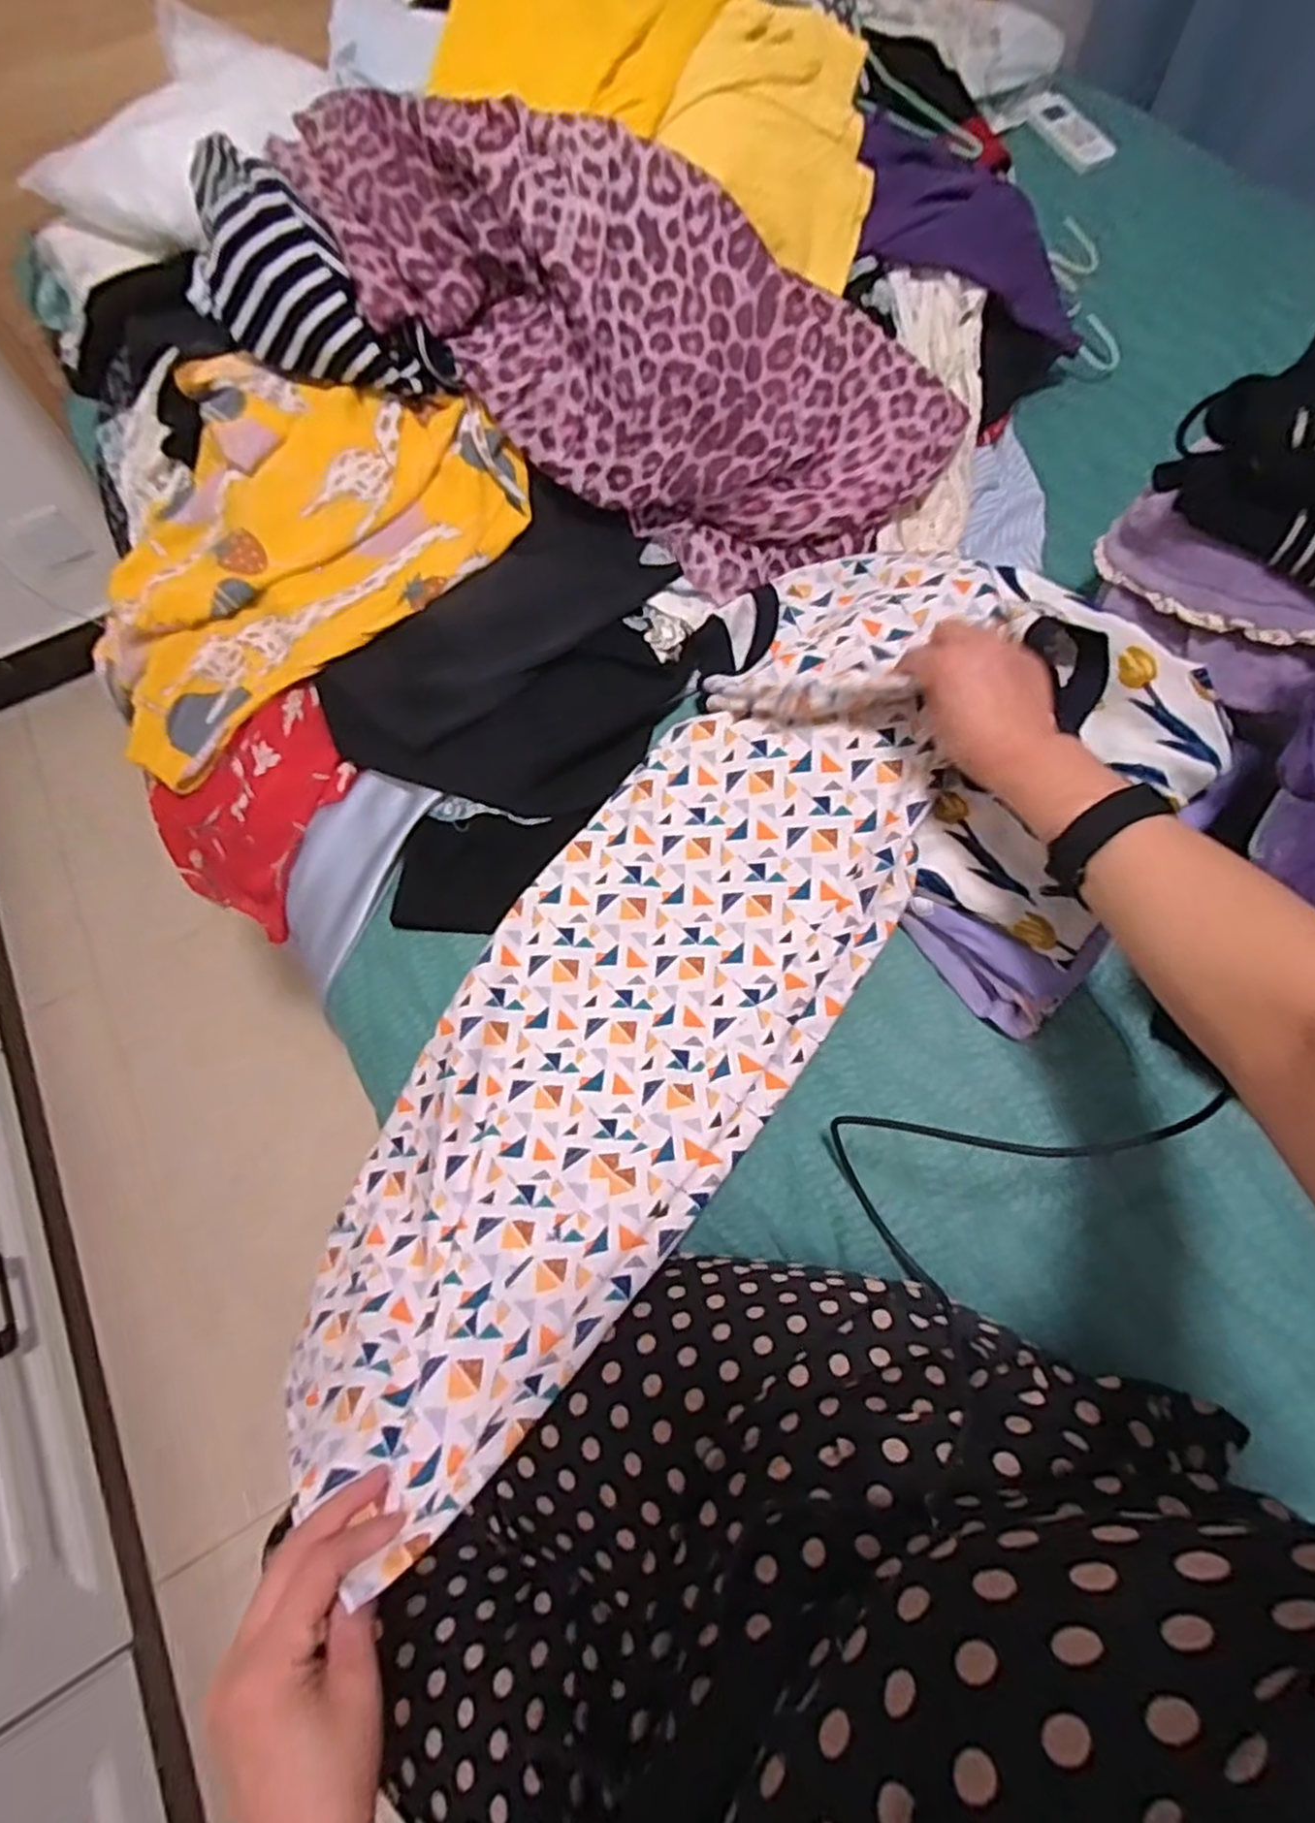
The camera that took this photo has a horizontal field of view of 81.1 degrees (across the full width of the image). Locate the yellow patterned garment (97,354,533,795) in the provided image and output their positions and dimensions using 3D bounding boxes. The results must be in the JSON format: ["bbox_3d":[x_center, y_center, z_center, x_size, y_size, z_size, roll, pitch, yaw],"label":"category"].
[{"bbox_3d":[-0.345,-0.334,0.707,0.405,0.164,0.263,-32,68,-12],"label":"yellow patterned garment"}]

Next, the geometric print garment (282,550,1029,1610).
[{"bbox_3d":[0.010,0.021,0.545,0.238,0.131,0.703,30,75,15],"label":"geometric print garment"}]

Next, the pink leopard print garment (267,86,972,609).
[{"bbox_3d":[-0.038,-0.487,0.646,0.585,0.140,0.214,29,68,-8],"label":"pink leopard print garment"}]

